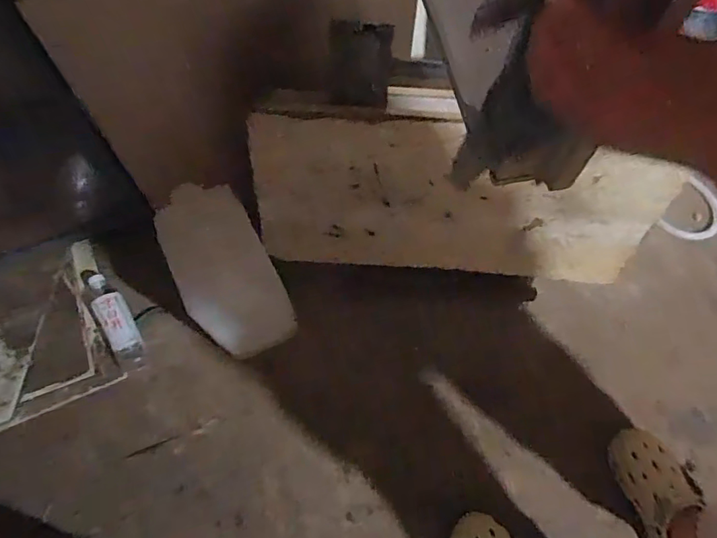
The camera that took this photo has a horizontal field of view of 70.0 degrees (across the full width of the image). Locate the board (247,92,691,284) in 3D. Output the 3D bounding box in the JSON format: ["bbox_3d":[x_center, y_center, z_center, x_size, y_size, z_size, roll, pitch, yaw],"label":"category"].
[{"bbox_3d":[0.169,-0.111,0.887,0.681,0.334,0.033,4,51,-1],"label":"board"}]

